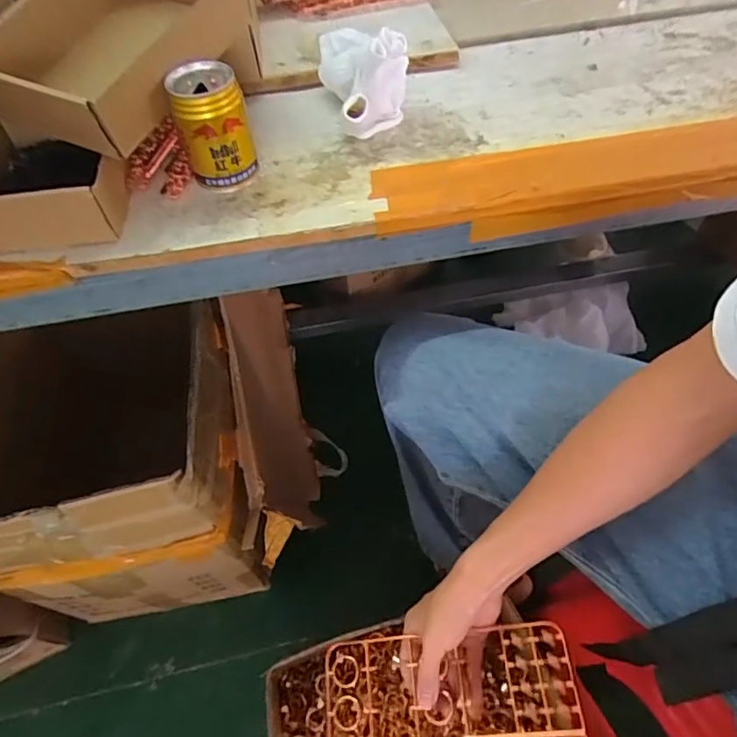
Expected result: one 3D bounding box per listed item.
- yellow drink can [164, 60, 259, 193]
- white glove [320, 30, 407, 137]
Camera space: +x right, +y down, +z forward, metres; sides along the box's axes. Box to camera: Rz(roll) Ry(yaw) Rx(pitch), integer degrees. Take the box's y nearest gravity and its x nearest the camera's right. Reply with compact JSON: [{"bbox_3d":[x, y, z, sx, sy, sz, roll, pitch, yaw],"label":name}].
[{"bbox_3d":[-0.141,-0.221,0.478,0.064,0.094,0.061,-2,57,3],"label":"yellow drink can"},{"bbox_3d":[-0.002,-0.311,0.540,0.081,0.089,0.145,-14,57,-6],"label":"white glove"}]

